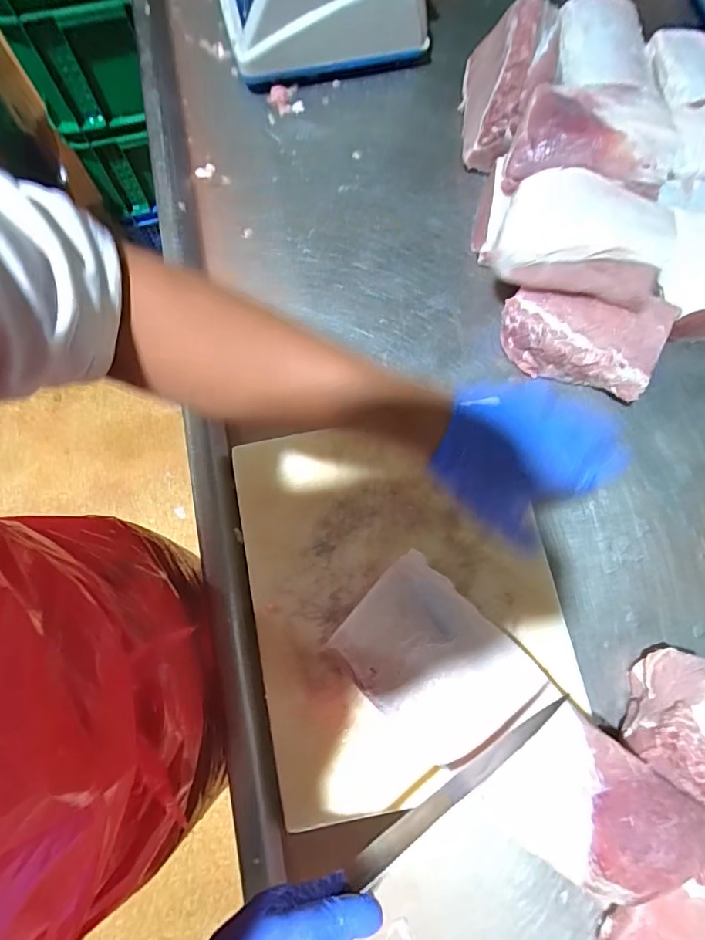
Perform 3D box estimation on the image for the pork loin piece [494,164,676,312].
[{"bbox_3d":[0.249,-0.254,0.549,0.181,0.085,0.134,14,76,3],"label":"pork loin piece"}]

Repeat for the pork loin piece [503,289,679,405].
[{"bbox_3d":[0.253,-0.151,0.560,0.178,0.064,0.093,18,76,4],"label":"pork loin piece"}]

